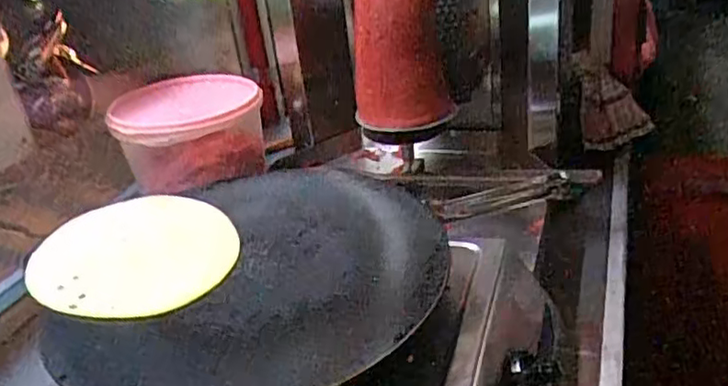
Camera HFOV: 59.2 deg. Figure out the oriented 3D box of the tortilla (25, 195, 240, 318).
[{"bbox_3d":[-0.202,0.054,0.560,0.172,0.012,0.136,-2,42,-2],"label":"tortilla"}]

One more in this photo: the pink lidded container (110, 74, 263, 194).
[{"bbox_3d":[-0.213,-0.070,0.794,0.177,0.114,0.190,-12,26,-14],"label":"pink lidded container"}]

